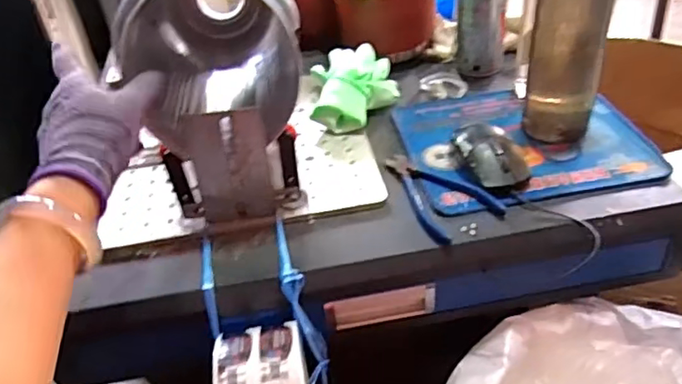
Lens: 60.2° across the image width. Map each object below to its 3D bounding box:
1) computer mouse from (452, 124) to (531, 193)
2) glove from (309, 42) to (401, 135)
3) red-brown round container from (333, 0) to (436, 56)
[{"bbox_3d":[0.160,-0.043,0.633,0.064,0.035,0.110,-11,37,-5],"label":"computer mouse"},{"bbox_3d":[0.017,-0.132,0.744,0.103,0.059,0.134,-5,37,2],"label":"glove"},{"bbox_3d":[0.065,-0.251,0.827,0.141,0.095,0.121,-1,37,7],"label":"red-brown round container"}]

